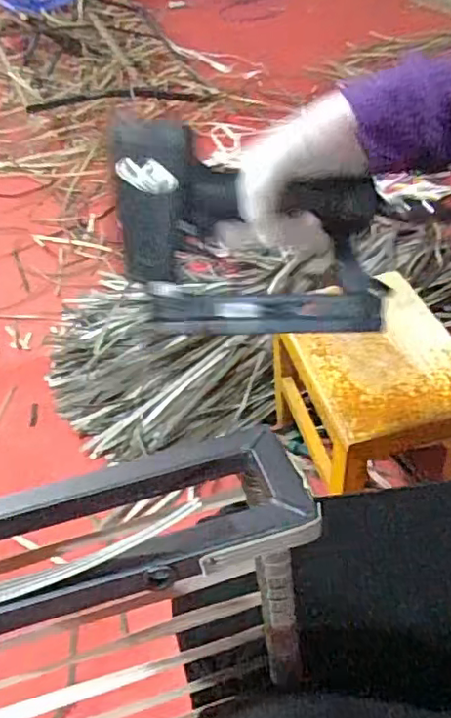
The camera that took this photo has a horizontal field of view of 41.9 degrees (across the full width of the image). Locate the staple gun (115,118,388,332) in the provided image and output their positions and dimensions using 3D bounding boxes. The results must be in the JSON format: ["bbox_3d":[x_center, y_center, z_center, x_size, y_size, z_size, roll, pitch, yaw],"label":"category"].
[{"bbox_3d":[0.023,-0.094,0.444,0.197,0.149,0.050,-3,26,-9],"label":"staple gun"}]

